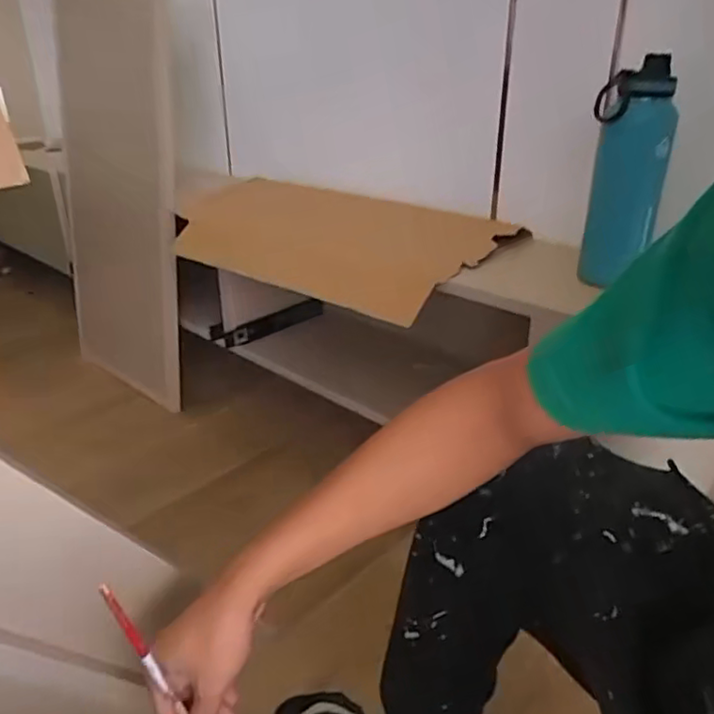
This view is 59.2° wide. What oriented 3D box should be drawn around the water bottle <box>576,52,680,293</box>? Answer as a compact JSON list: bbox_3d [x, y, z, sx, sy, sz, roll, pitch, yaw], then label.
[{"bbox_3d":[0.356,-0.240,0.835,0.096,0.274,0.088,11,29,20],"label":"water bottle"}]

